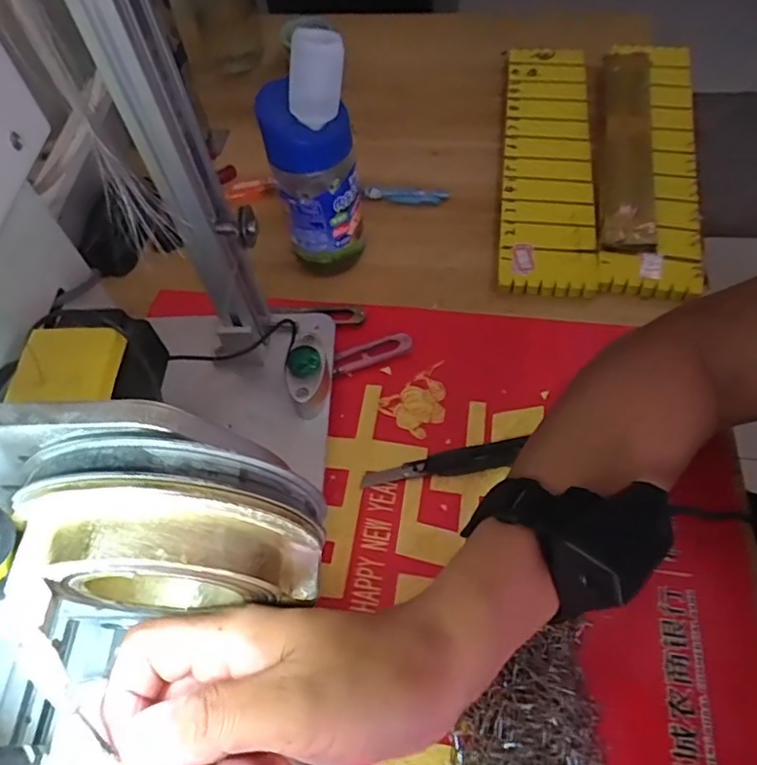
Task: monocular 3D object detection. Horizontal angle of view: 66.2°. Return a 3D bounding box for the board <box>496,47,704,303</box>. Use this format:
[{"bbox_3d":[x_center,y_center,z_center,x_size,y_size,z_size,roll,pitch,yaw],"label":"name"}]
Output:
[{"bbox_3d":[0.216,-0.222,0.562,0.181,0.021,0.336,5,58,7],"label":"board"}]

